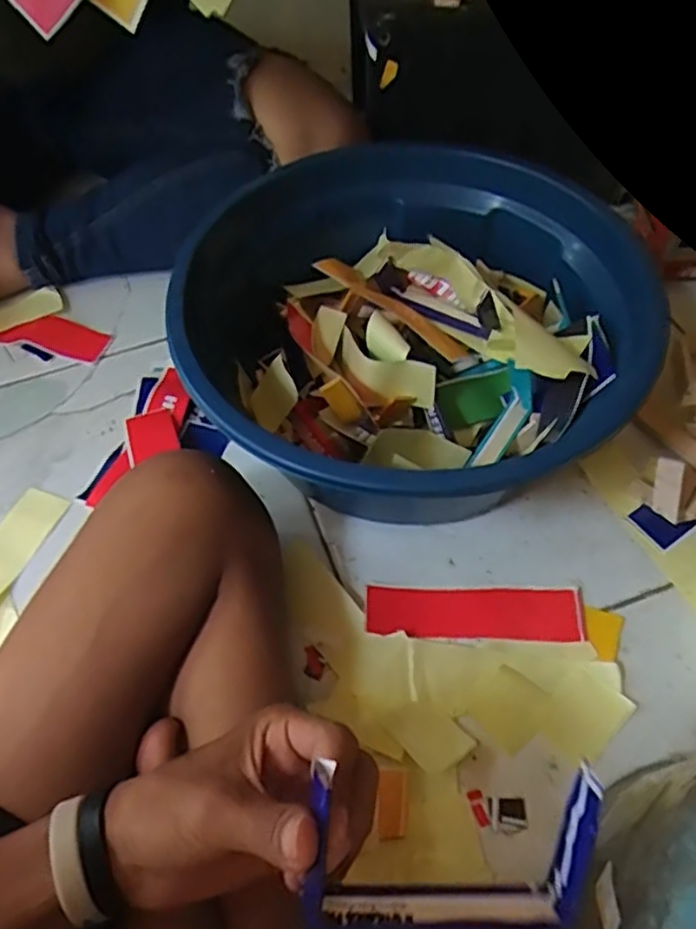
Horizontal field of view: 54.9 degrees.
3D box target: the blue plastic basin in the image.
[{"bbox_3d":[0.051,-0.112,0.550,0.347,0.137,0.352,-1,56,2],"label":"blue plastic basin"}]

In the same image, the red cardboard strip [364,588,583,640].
[{"bbox_3d":[0.094,0.109,0.495,0.157,0.004,0.042,0,52,2],"label":"red cardboard strip"}]

